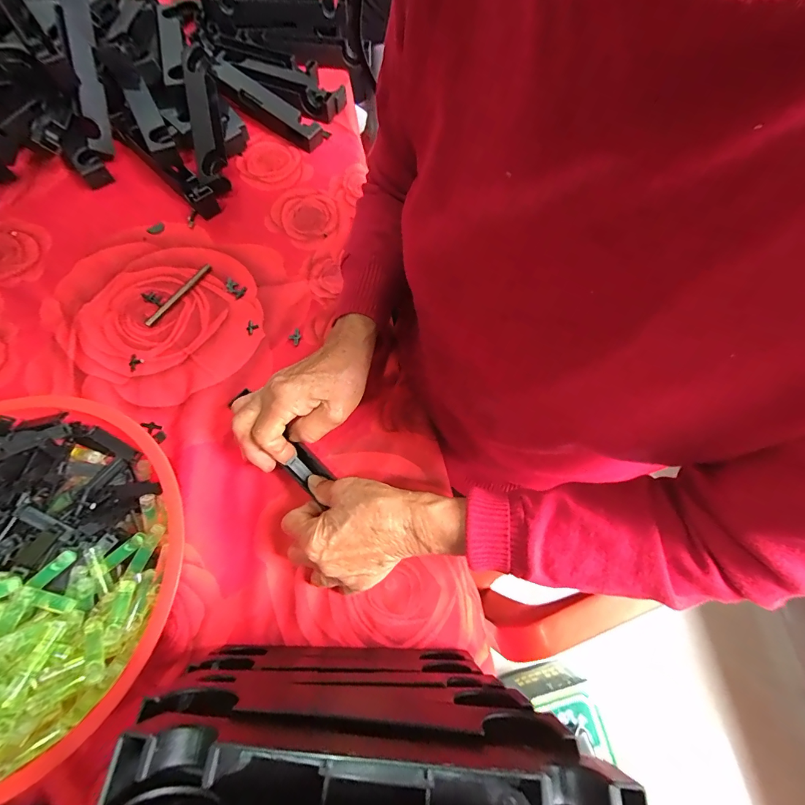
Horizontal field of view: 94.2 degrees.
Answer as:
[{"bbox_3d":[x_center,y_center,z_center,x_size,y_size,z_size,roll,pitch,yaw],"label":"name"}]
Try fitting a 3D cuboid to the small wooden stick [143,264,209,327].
[{"bbox_3d":[-0.250,-0.121,0.418,0.008,0.007,0.096,26,72,8],"label":"small wooden stick"}]

